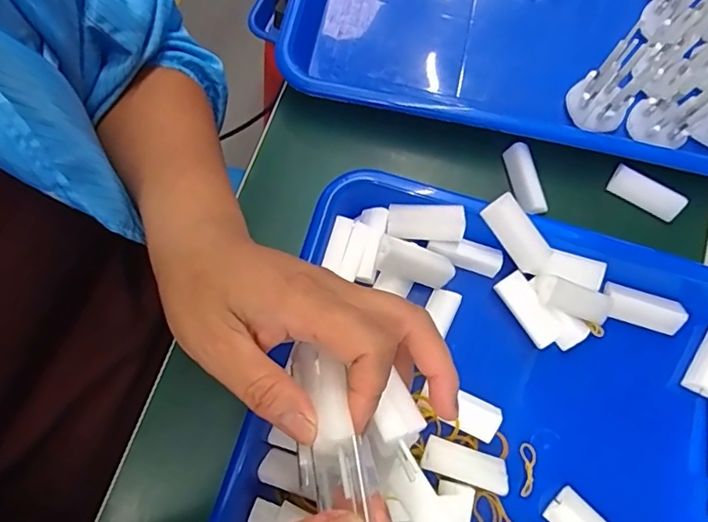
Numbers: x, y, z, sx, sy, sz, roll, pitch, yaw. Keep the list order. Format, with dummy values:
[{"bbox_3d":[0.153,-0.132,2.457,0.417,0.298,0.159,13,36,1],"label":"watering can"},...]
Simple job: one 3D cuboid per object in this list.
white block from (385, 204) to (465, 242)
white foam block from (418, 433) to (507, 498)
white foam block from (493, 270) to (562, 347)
[{"bbox_3d":[0.042,-0.023,0.314,0.046,0.008,0.020,4,75,16],"label":"white block"},{"bbox_3d":[0.061,0.113,0.292,0.048,0.016,0.018,19,76,3],"label":"white foam block"},{"bbox_3d":[0.103,0.028,0.309,0.017,0.007,0.045,-34,79,-9],"label":"white foam block"}]

